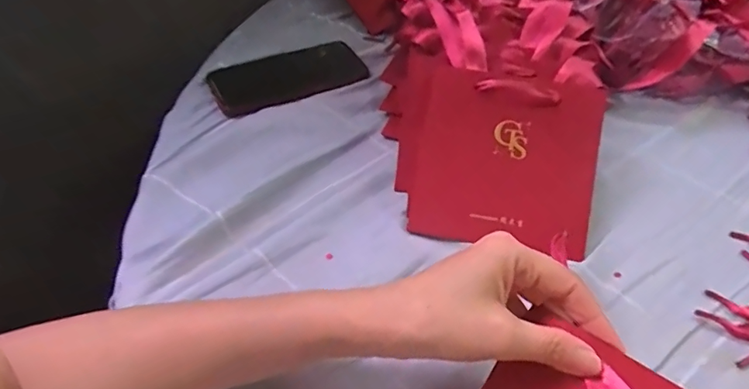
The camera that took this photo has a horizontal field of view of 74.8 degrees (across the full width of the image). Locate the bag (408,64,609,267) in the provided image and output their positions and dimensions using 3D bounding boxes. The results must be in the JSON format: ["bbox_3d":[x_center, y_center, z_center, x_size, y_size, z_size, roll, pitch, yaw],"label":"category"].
[{"bbox_3d":[0.108,-0.026,0.399,0.140,0.012,0.137,12,87,4],"label":"bag"}]

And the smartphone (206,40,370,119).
[{"bbox_3d":[-0.096,-0.132,0.539,0.161,0.012,0.088,-22,54,-18],"label":"smartphone"}]

